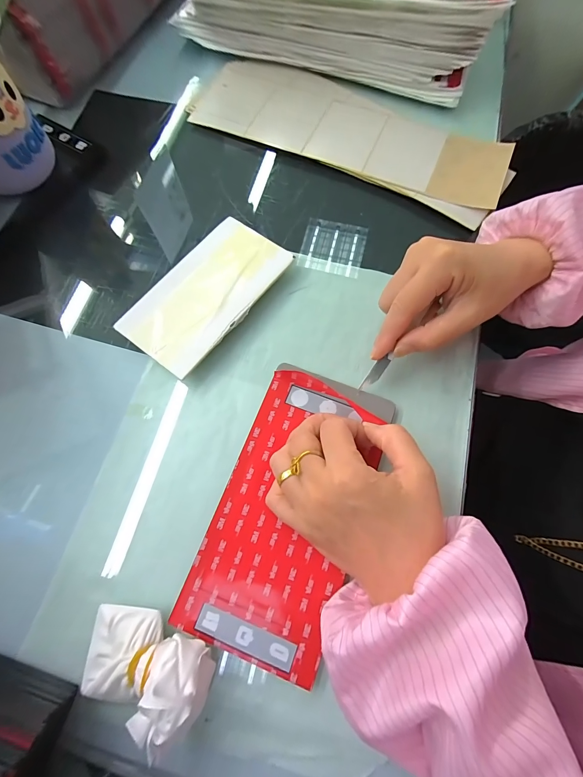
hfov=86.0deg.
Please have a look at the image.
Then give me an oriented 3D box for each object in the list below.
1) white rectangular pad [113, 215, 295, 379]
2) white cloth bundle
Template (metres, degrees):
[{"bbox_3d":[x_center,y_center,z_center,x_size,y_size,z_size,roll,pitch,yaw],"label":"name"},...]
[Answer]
[{"bbox_3d":[-0.073,-0.085,0.279,0.080,0.017,0.147,36,77,9],"label":"white rectangular pad"},{"bbox_3d":[-0.090,0.169,0.184,0.081,0.042,0.048,15,74,4],"label":"white cloth bundle"}]

